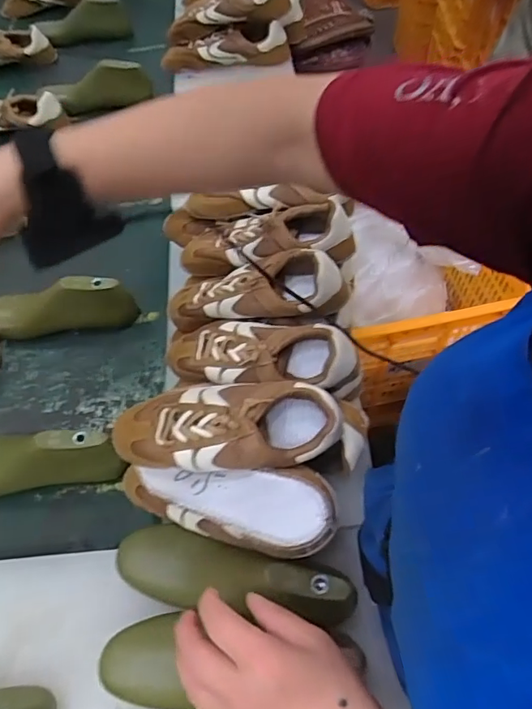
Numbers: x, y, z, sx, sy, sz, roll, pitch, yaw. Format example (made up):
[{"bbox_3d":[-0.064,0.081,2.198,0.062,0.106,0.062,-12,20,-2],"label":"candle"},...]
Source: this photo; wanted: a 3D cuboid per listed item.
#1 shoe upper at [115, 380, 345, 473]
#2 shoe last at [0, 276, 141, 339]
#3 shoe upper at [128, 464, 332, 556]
[{"bbox_3d":[-0.044,0.069,0.515,0.224,0.060,0.096,-4,58,-1],"label":"shoe upper"},{"bbox_3d":[-0.308,-0.069,0.753,0.233,0.083,0.063,-1,58,1],"label":"shoe last"},{"bbox_3d":[-0.050,0.138,0.507,0.255,0.068,0.084,-3,52,34],"label":"shoe upper"}]

